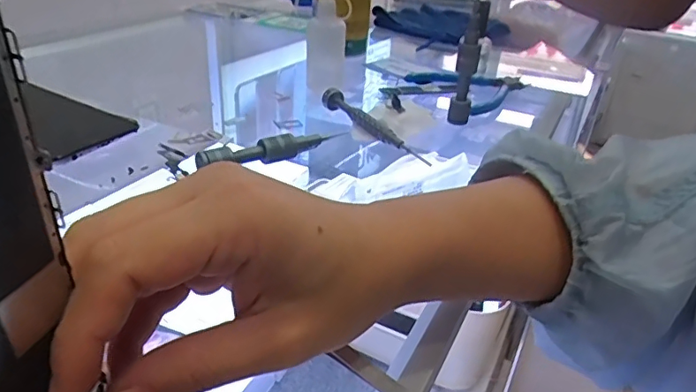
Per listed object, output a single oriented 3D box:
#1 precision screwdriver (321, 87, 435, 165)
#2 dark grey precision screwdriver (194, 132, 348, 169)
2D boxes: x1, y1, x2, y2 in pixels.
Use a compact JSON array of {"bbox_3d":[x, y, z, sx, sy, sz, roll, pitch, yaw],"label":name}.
[{"bbox_3d":[0.020,-0.057,0.407,0.013,0.016,0.125,-18,37,-33],"label":"precision screwdriver"},{"bbox_3d":[-0.048,-0.032,0.352,0.106,0.016,0.011,-16,35,-30],"label":"dark grey precision screwdriver"}]

